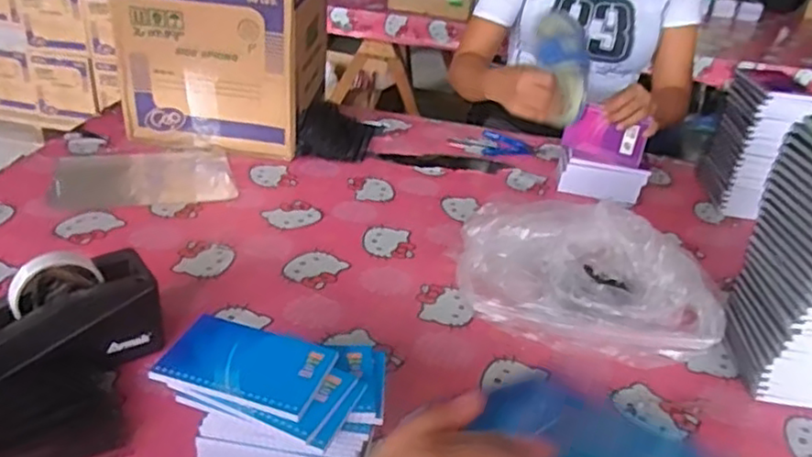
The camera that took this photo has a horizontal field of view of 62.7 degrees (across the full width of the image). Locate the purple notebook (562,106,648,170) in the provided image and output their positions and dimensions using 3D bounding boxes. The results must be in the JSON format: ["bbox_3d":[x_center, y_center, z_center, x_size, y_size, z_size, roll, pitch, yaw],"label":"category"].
[{"bbox_3d":[0.330,-0.150,1.100,0.128,0.086,0.012,18,1,17],"label":"purple notebook"}]

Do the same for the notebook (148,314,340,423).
[{"bbox_3d":[-0.127,0.108,0.539,0.123,0.013,0.080,14,31,13],"label":"notebook"}]

